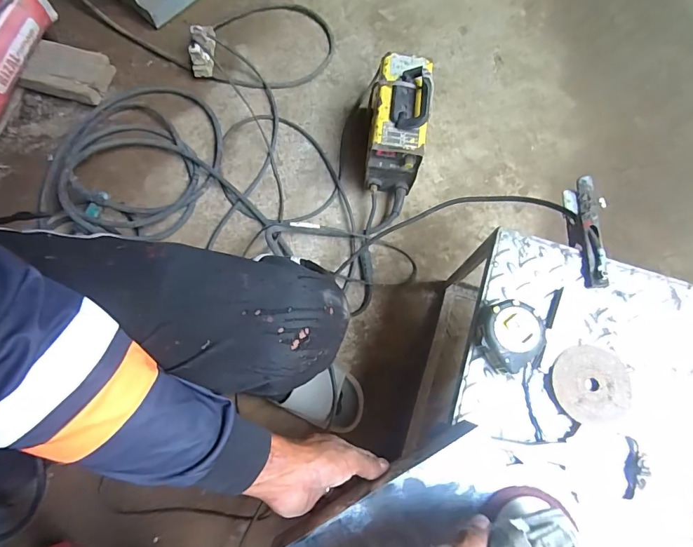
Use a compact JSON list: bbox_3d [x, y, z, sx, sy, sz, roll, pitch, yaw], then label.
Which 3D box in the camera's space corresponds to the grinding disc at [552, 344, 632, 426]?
[{"bbox_3d":[0.305,0.138,0.511,0.092,0.006,0.091,0,72,-1],"label":"grinding disc"}]

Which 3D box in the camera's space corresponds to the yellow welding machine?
[{"bbox_3d":[0.103,-0.294,0.849,0.108,0.196,0.215,7,72,1],"label":"yellow welding machine"}]

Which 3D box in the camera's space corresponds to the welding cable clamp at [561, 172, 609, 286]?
[{"bbox_3d":[0.338,-0.056,0.594,0.032,0.057,0.163,1,72,-1],"label":"welding cable clamp"}]

